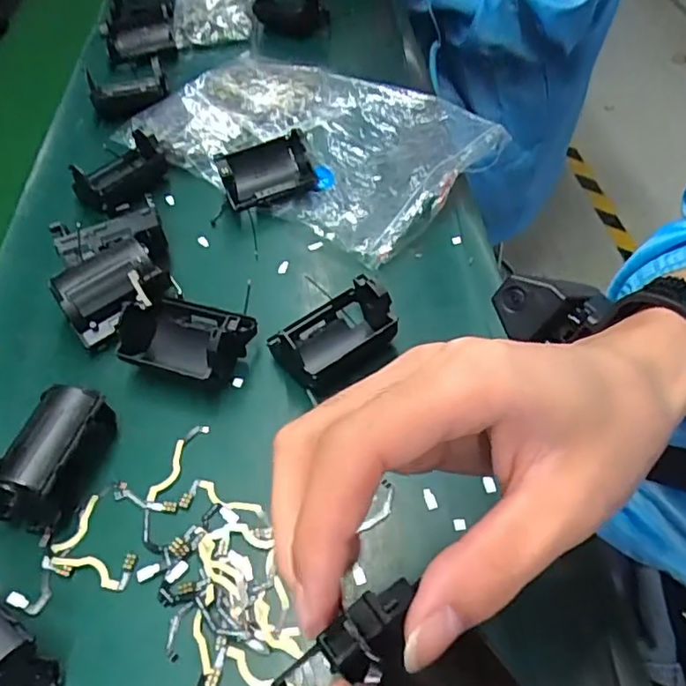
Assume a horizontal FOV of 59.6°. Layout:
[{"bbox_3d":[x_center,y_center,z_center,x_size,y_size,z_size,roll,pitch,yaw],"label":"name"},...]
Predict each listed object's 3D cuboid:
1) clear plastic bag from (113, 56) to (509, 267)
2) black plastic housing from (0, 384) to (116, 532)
[{"bbox_3d":[-0.029,-0.176,0.506,0.275,0.028,0.183,26,58,24],"label":"clear plastic bag"},{"bbox_3d":[-0.152,0.060,0.317,0.049,0.042,0.072,13,54,16],"label":"black plastic housing"}]

